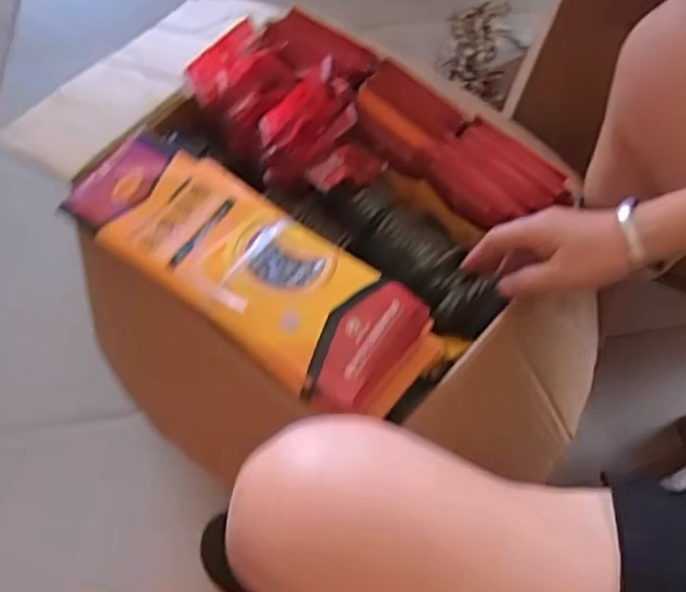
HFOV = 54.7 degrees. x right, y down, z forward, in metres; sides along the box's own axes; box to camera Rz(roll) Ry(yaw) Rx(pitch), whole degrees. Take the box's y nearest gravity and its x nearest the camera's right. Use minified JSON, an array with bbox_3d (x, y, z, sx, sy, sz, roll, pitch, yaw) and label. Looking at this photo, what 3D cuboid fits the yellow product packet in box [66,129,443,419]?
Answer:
[{"bbox_3d":[-0.084,-0.024,0.571,0.314,0.062,0.129,35,69,13],"label":"yellow product packet in box"}]

